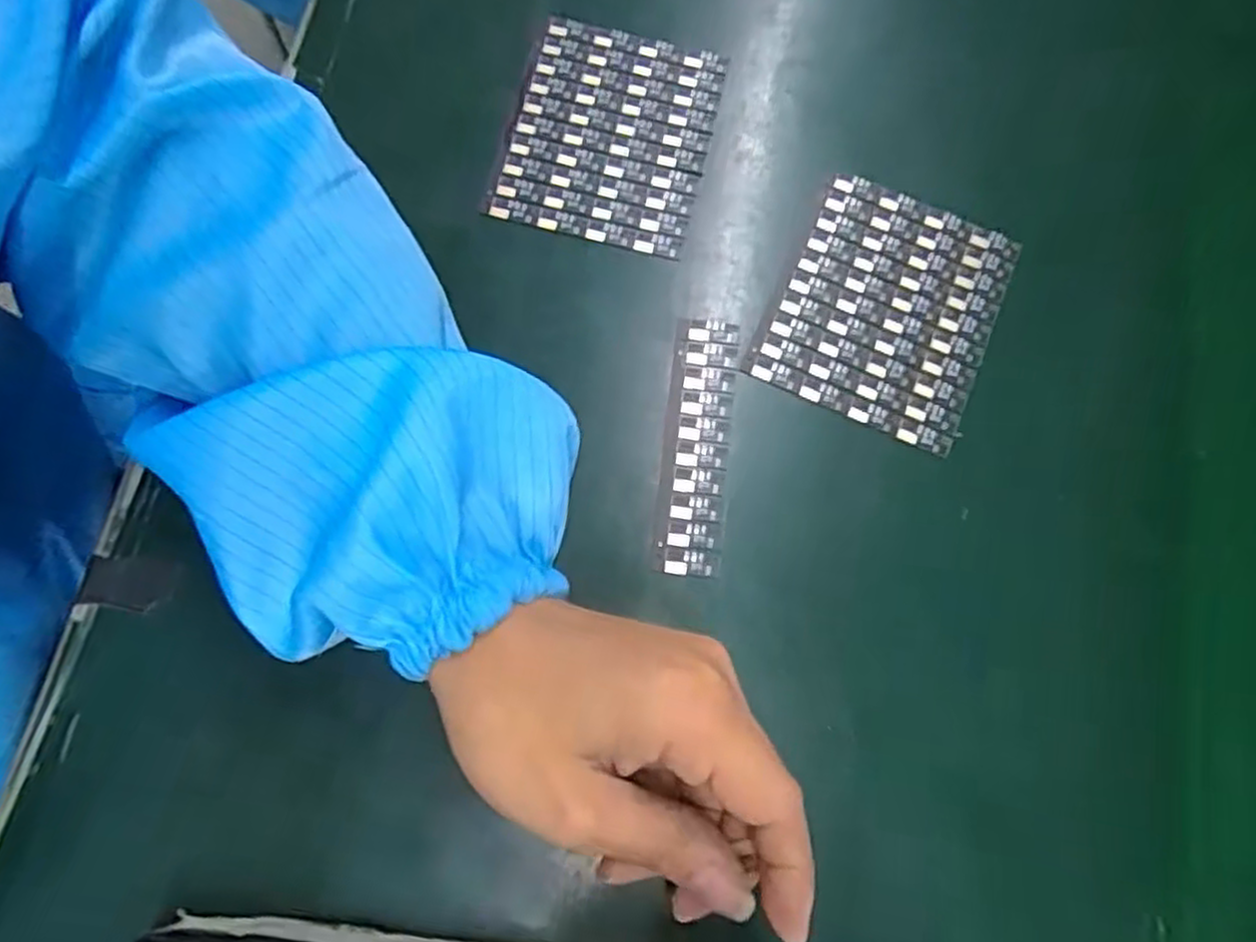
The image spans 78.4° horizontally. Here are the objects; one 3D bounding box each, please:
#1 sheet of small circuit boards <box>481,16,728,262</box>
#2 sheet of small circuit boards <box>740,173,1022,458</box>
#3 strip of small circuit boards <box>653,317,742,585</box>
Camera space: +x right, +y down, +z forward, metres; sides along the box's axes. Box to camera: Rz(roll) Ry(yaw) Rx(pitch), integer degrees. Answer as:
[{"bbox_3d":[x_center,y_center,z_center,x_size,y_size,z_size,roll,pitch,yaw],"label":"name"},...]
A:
[{"bbox_3d":[-0.008,-0.138,0.315,0.081,0.006,0.092,14,75,0],"label":"sheet of small circuit boards"},{"bbox_3d":[0.101,-0.064,0.300,0.081,0.004,0.094,25,75,3],"label":"sheet of small circuit boards"},{"bbox_3d":[0.026,-0.011,0.287,0.024,0.004,0.097,8,75,-2],"label":"strip of small circuit boards"}]

